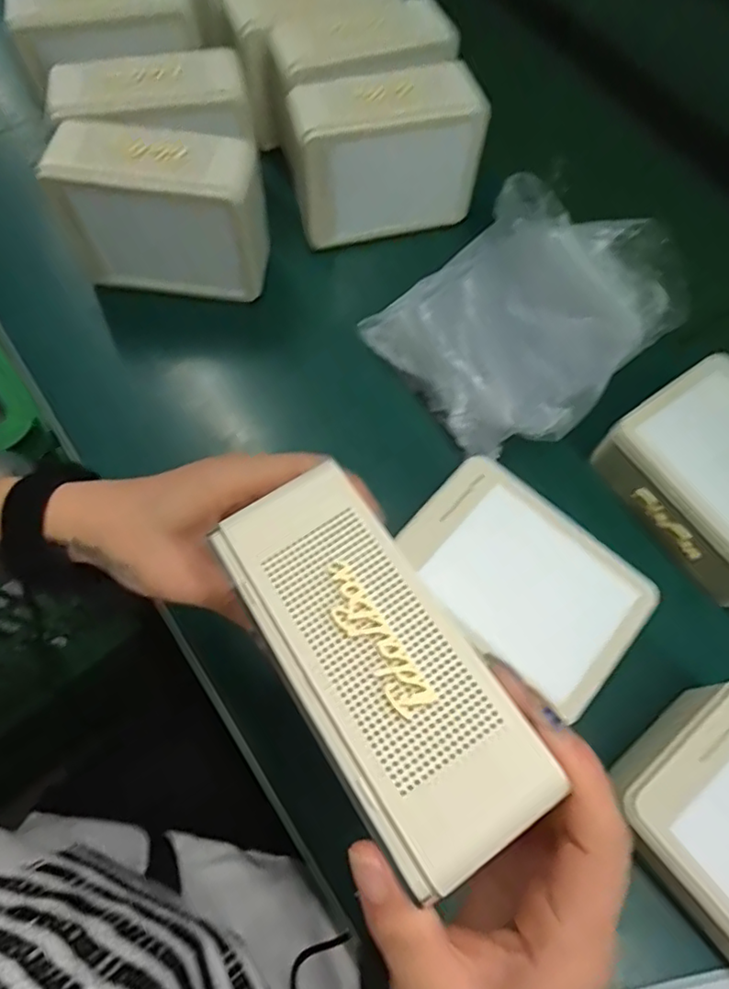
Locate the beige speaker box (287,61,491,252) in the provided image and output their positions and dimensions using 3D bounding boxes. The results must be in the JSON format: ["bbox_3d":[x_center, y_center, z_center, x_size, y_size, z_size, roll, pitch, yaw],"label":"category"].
[{"bbox_3d":[0.015,-0.257,0.459,0.141,0.099,0.060,-10,68,-7],"label":"beige speaker box"}]

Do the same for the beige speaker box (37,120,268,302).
[{"bbox_3d":[-0.144,-0.198,0.436,0.142,0.107,0.067,7,67,0],"label":"beige speaker box"}]

